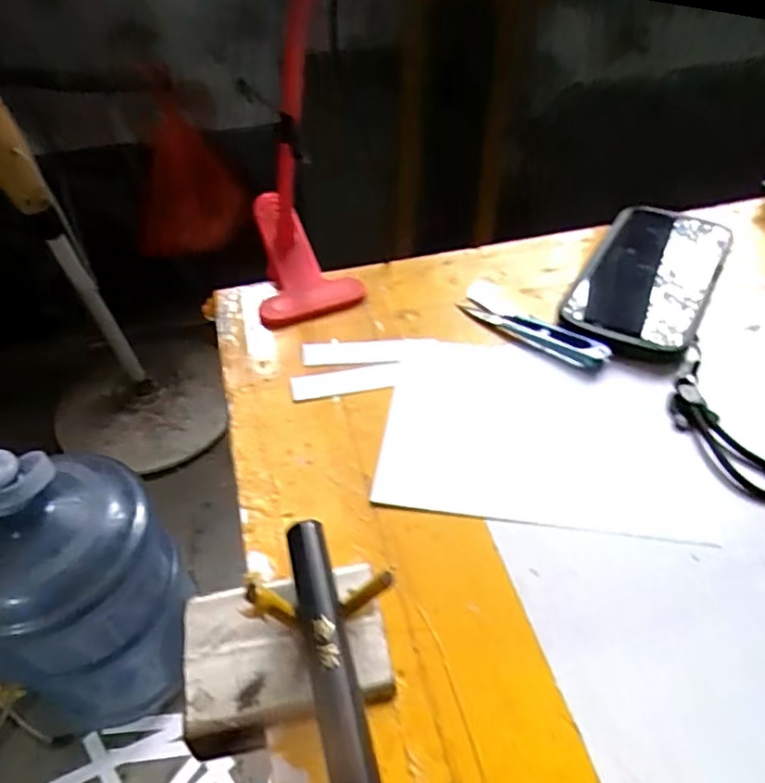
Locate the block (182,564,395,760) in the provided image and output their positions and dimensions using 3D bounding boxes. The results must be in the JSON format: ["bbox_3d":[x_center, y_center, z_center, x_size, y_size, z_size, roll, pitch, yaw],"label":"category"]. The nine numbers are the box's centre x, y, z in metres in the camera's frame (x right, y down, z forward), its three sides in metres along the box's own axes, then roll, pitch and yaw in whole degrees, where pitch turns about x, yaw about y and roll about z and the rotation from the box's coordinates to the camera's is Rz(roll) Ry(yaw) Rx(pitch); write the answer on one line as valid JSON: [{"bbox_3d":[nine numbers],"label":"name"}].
[{"bbox_3d":[-0.039,0.093,0.240,0.085,0.041,0.060,-10,46,-7],"label":"block"}]

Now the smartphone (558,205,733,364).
[{"bbox_3d":[0.183,-0.079,0.418,0.080,0.015,0.162,28,57,16],"label":"smartphone"}]

